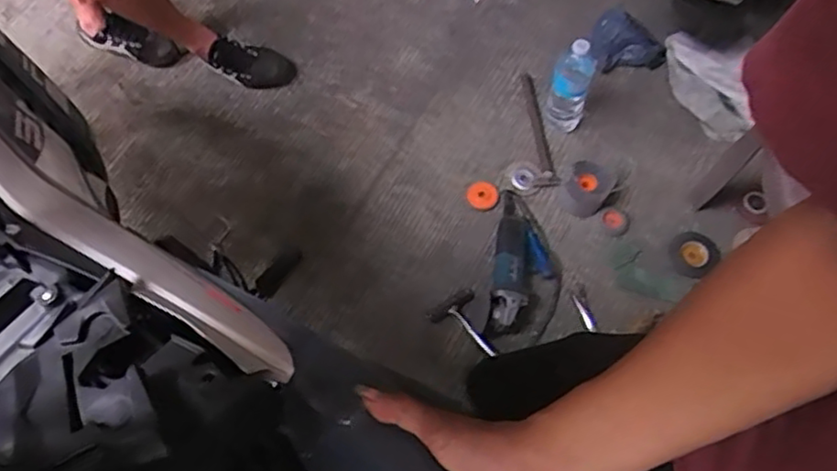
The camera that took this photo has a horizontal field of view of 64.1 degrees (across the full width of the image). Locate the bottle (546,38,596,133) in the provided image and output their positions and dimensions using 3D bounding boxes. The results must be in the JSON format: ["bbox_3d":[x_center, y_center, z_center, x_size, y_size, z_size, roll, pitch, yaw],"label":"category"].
[{"bbox_3d":[0.325,-0.315,1.440,0.084,0.258,0.065,15,66,10],"label":"bottle"}]

